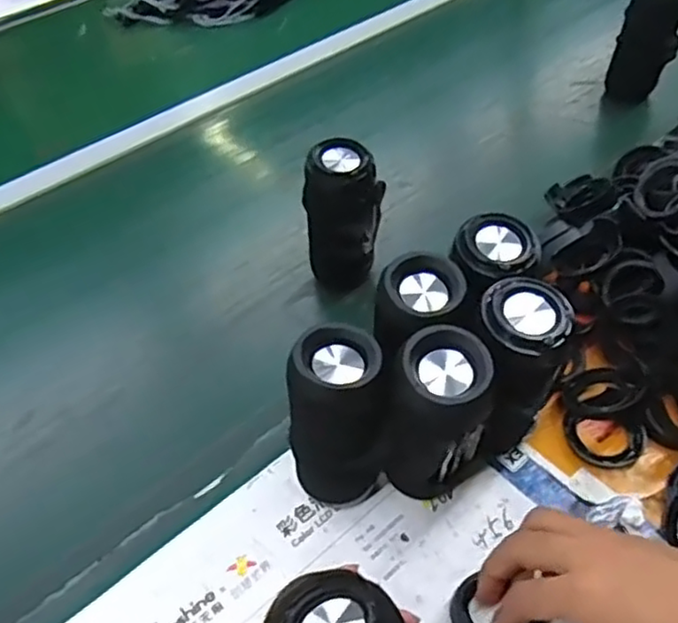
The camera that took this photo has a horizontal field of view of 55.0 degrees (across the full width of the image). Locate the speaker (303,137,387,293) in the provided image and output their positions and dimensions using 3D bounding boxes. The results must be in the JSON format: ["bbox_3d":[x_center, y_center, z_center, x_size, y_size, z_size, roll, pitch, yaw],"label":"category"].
[{"bbox_3d":[0.006,-0.084,0.639,0.055,0.160,0.063,27,56,26],"label":"speaker"}]

